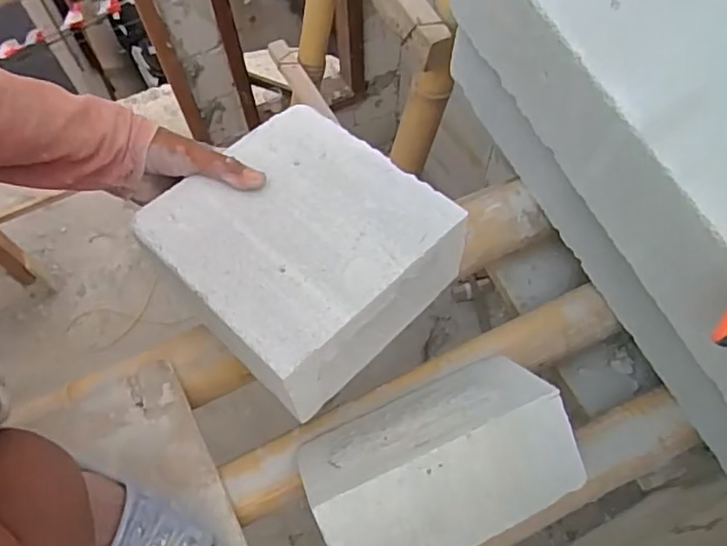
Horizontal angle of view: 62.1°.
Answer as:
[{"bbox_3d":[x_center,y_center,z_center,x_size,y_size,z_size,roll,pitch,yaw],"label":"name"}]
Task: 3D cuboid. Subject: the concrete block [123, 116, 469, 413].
[{"bbox_3d":[-0.054,-0.022,0.515,0.198,0.079,0.209,-41,70,-18],"label":"concrete block"}]

